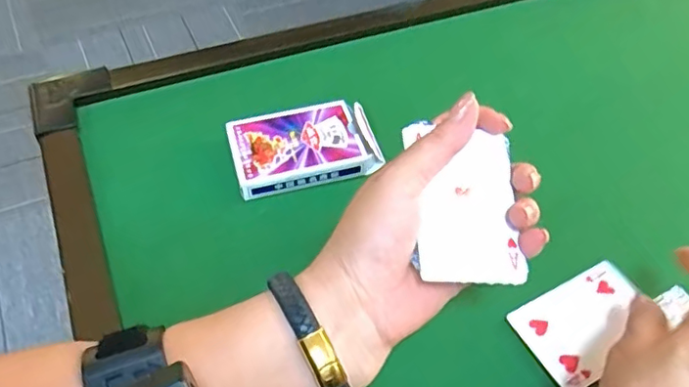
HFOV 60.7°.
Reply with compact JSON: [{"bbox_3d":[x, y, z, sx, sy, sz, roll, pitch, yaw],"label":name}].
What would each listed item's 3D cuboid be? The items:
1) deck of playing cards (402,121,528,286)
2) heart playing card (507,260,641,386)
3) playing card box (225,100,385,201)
[{"bbox_3d":[0.064,0.005,0.314,0.060,0.005,0.086,7,65,-14],"label":"deck of playing cards"},{"bbox_3d":[0.150,0.080,0.362,0.089,0.004,0.056,-23,56,-22],"label":"heart playing card"},{"bbox_3d":[-0.028,-0.031,0.425,0.102,0.024,0.064,-11,55,-11],"label":"playing card box"}]

